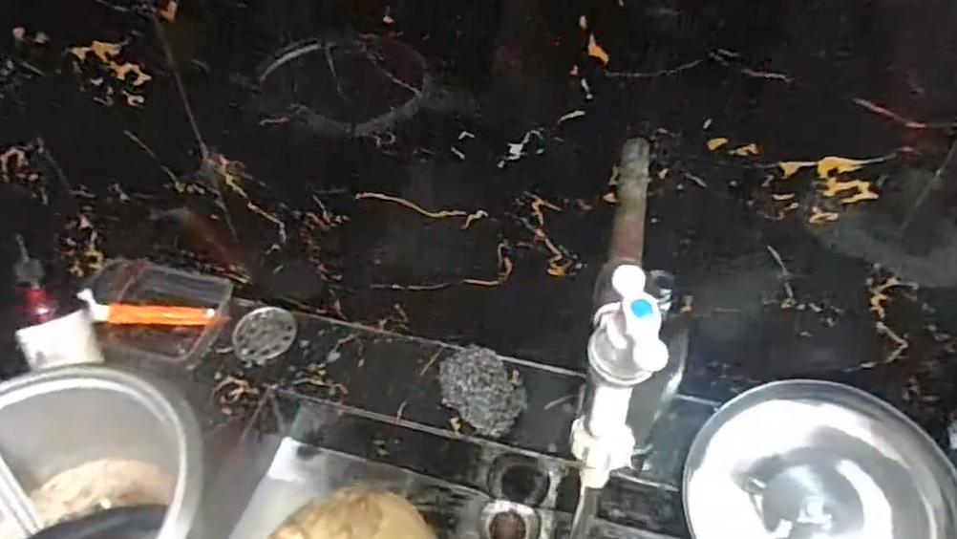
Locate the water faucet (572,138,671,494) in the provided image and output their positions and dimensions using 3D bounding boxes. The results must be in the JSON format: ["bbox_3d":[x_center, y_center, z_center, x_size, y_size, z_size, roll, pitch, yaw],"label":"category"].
[{"bbox_3d":[0.095,-0.024,0.380,0.029,0.091,0.258,12,49,9],"label":"water faucet"}]

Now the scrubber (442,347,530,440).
[{"bbox_3d":[0.003,0.127,0.685,0.075,0.036,0.101,-26,54,-23],"label":"scrubber"}]

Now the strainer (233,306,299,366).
[{"bbox_3d":[-0.248,0.074,0.751,0.068,0.010,0.072,1,48,-1],"label":"strainer"}]

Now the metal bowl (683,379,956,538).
[{"bbox_3d":[0.309,0.216,0.594,0.216,0.075,0.223,-42,54,10],"label":"metal bowl"}]

